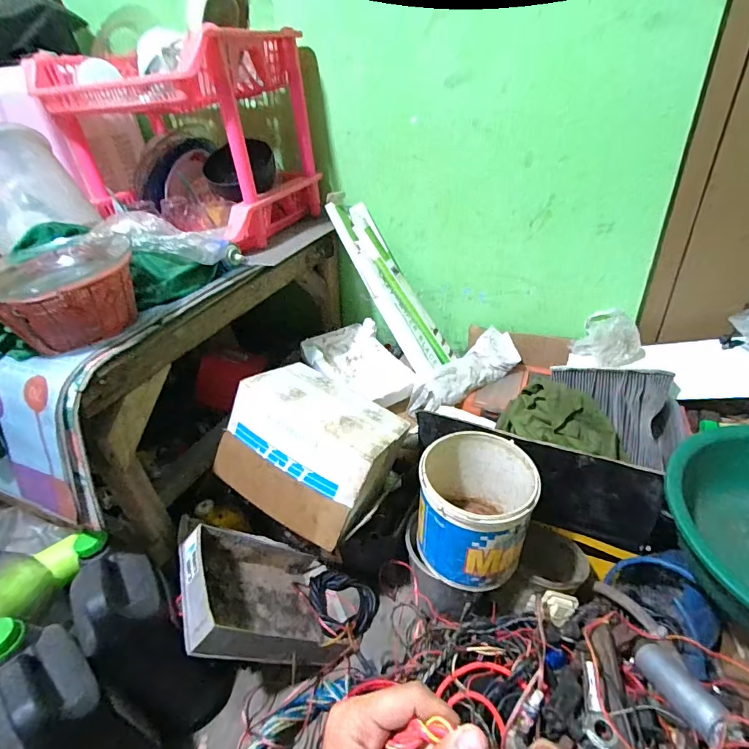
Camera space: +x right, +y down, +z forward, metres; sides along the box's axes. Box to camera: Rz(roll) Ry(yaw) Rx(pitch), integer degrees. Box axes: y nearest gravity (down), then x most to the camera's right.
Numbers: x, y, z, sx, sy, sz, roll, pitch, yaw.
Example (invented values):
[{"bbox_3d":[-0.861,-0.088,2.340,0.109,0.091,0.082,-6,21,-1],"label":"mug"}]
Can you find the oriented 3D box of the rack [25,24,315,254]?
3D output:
[{"bbox_3d":[-0.389,-0.491,0.927,0.455,0.341,0.346,12,39,25],"label":"rack"}]

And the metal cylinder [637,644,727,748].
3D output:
[{"bbox_3d":[0.436,0.444,0.610,0.053,0.042,0.145,-9,5,-2],"label":"metal cylinder"}]

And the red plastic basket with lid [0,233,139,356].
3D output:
[{"bbox_3d":[-0.440,-0.112,0.617,0.191,0.106,0.195,-19,36,-16],"label":"red plastic basket with lid"}]

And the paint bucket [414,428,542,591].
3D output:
[{"bbox_3d":[0.171,0.225,0.718,0.171,0.185,0.185,-5,35,3],"label":"paint bucket"}]

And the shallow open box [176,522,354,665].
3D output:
[{"bbox_3d":[-0.189,0.401,0.779,0.061,0.329,0.229,-48,39,4],"label":"shallow open box"}]

